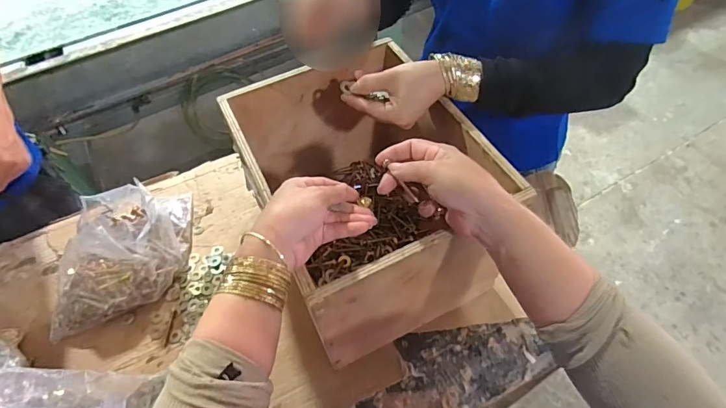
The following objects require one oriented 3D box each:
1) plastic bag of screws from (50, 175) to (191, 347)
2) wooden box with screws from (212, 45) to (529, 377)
[{"bbox_3d":[-0.383,0.063,0.645,0.196,0.100,0.223,-12,55,-4],"label":"plastic bag of screws"},{"bbox_3d":[0.003,-0.005,0.586,0.254,0.242,0.324,-23,56,-12],"label":"wooden box with screws"}]

